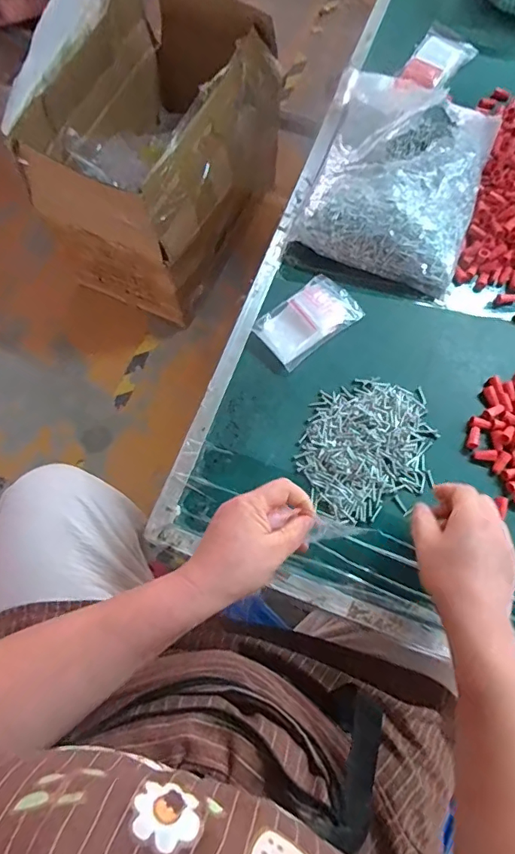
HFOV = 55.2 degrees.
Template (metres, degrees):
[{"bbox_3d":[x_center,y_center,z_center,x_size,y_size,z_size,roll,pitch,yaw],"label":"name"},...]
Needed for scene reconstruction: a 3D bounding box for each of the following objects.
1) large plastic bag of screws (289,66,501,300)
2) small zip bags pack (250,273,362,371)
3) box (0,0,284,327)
[{"bbox_3d":[0.180,-0.337,0.615,0.204,0.077,0.315,18,72,8],"label":"large plastic bag of screws"},{"bbox_3d":[0.059,-0.126,0.578,0.116,0.009,0.072,-38,74,-11],"label":"small zip bags pack"},{"bbox_3d":[-0.240,-0.740,1.279,0.446,0.468,0.684,21,73,8],"label":"box"}]

